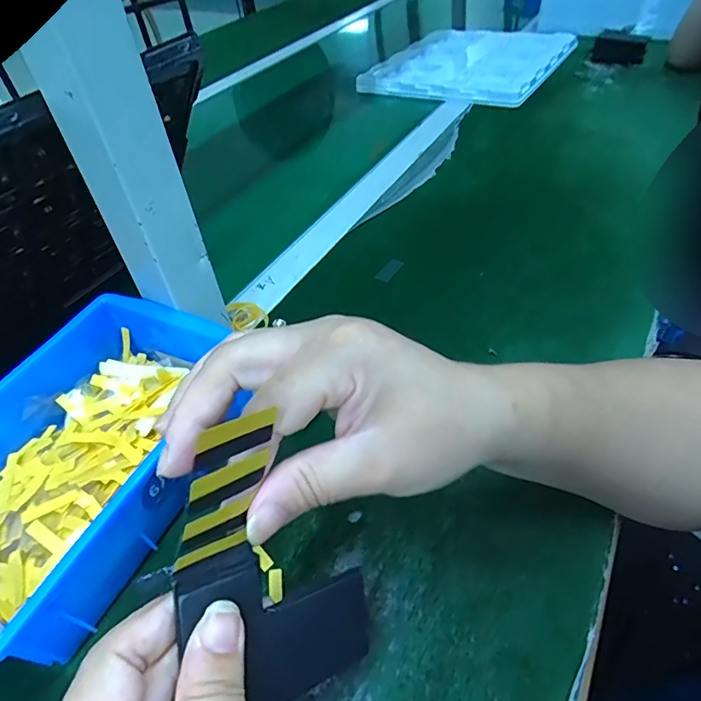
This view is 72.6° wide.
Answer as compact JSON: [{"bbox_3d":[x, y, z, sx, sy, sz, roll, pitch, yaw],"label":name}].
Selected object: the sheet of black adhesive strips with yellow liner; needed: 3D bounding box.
[{"bbox_3d":[-0.039,0.044,0.152,0.004,0.052,0.030,28,21,31],"label":"sheet of black adhesive strips with yellow liner"}]

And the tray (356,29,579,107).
[{"bbox_3d":[0.199,-0.483,0.791,0.287,0.021,0.287,20,55,28],"label":"tray"}]

